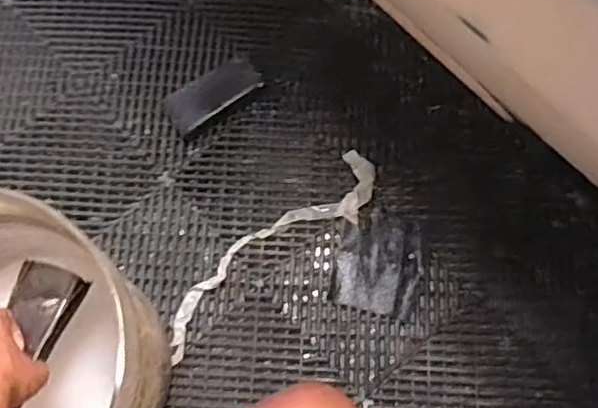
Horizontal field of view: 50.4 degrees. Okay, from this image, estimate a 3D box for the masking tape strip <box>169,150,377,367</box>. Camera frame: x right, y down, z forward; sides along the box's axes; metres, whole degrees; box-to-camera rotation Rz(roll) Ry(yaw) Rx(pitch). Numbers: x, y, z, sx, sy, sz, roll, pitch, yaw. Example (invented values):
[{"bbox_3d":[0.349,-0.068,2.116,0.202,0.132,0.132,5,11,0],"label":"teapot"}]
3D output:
[{"bbox_3d":[-0.039,0.065,0.867,0.371,0.013,0.076,-40,78,-10],"label":"masking tape strip"}]

